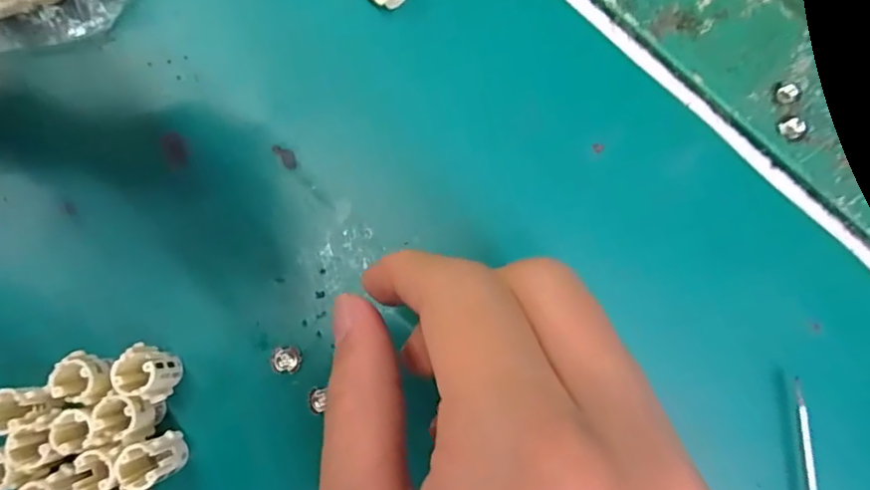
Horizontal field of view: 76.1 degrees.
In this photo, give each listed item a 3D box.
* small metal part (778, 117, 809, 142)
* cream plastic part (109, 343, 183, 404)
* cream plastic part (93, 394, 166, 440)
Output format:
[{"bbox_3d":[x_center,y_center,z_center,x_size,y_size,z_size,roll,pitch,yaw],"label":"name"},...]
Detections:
[{"bbox_3d":[0.132,-0.043,0.204,0.009,0.004,0.009,0,79,0],"label":"small metal part"},{"bbox_3d":[-0.098,0.044,0.195,0.015,0.025,0.017,18,80,4],"label":"cream plastic part"},{"bbox_3d":[-0.103,0.058,0.191,0.015,0.022,0.014,0,79,1],"label":"cream plastic part"}]

